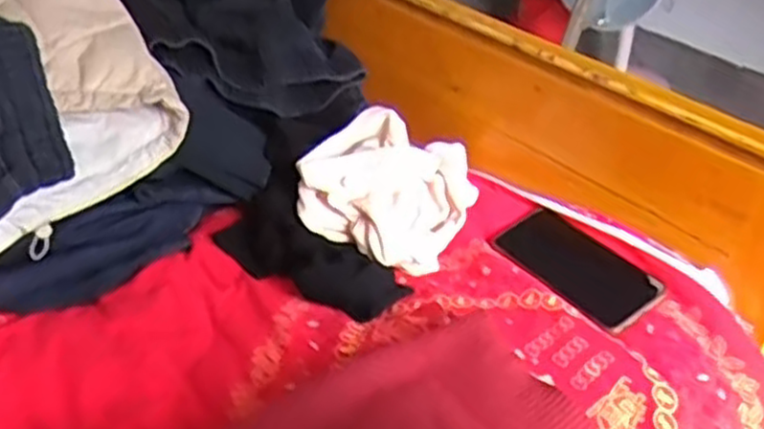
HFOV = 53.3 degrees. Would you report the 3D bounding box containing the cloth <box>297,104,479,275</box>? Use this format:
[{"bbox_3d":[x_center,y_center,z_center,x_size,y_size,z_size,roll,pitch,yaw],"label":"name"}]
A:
[{"bbox_3d":[0.011,-0.032,0.791,0.157,0.088,0.147,15,36,15],"label":"cloth"}]

